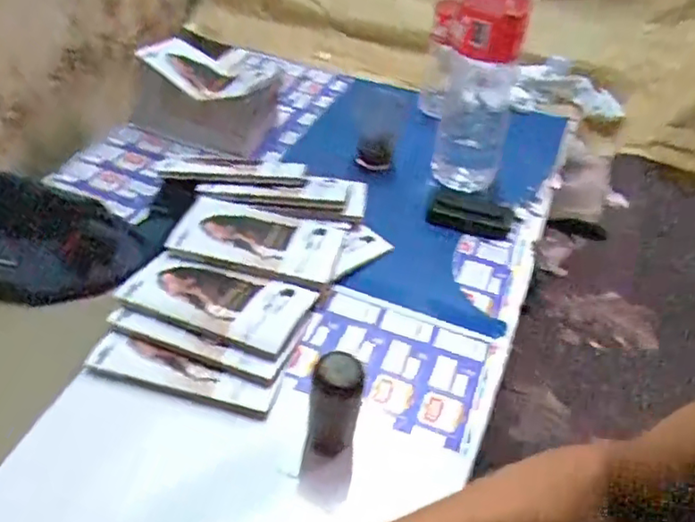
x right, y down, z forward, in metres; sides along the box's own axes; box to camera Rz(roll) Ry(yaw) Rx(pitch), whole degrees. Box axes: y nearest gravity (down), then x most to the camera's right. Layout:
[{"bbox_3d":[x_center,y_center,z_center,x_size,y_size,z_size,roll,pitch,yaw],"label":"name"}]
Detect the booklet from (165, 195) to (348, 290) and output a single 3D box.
[{"bbox_3d":[-0.103,-0.024,0.680,0.183,0.022,0.104,14,42,4],"label":"booklet"}]

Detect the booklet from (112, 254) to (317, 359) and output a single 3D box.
[{"bbox_3d":[-0.134,0.036,0.613,0.182,0.015,0.095,16,38,11],"label":"booklet"}]

